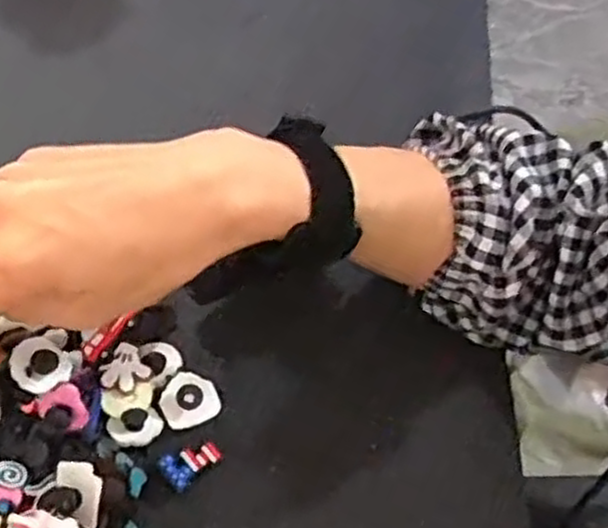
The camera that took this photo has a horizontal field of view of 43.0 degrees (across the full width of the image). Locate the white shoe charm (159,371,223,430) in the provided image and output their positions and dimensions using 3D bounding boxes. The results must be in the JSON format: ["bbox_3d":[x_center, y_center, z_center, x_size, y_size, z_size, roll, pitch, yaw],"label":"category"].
[{"bbox_3d":[-0.053,0.061,0.353,0.025,0.009,0.024,2,56,-4],"label":"white shoe charm"}]

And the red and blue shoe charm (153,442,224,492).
[{"bbox_3d":[-0.051,0.088,0.341,0.027,0.010,0.015,-34,65,-24],"label":"red and blue shoe charm"}]

